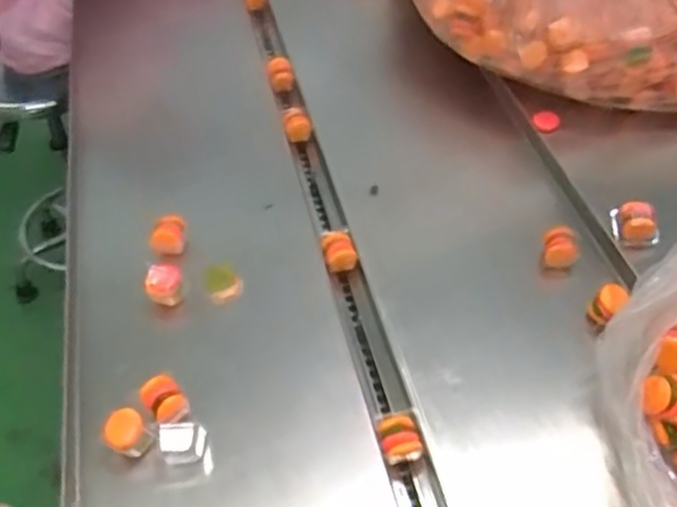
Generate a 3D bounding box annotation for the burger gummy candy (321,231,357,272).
[{"bbox_3d":[0.000,-0.002,0.695,0.030,0.022,0.037,-14,49,-11],"label":"burger gummy candy"}]

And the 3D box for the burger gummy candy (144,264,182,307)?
[{"bbox_3d":[-0.155,0.028,0.646,0.029,0.026,0.030,-6,48,-4],"label":"burger gummy candy"}]

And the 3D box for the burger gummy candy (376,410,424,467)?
[{"bbox_3d":[0.047,0.148,0.569,0.030,0.035,0.031,-13,48,-10],"label":"burger gummy candy"}]

